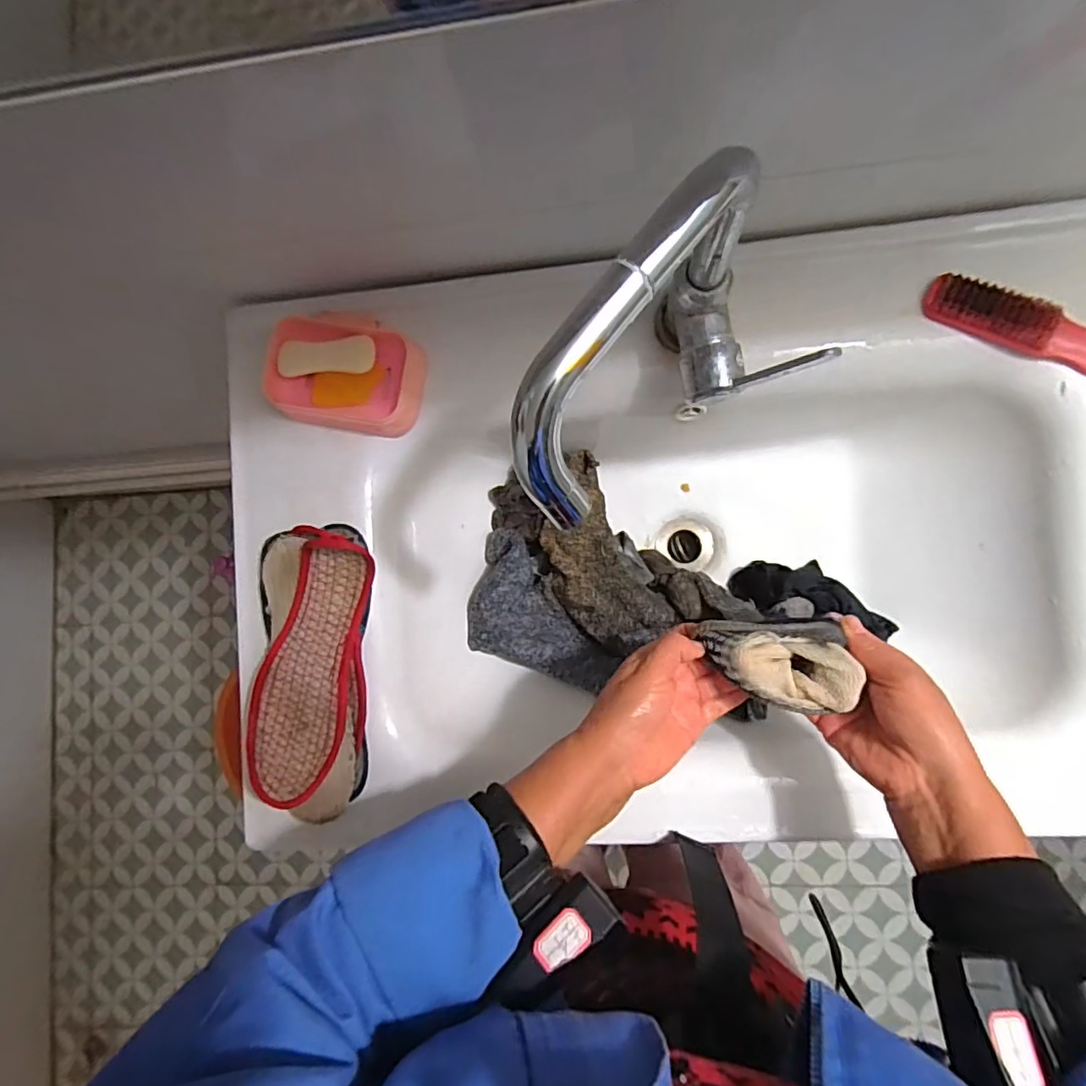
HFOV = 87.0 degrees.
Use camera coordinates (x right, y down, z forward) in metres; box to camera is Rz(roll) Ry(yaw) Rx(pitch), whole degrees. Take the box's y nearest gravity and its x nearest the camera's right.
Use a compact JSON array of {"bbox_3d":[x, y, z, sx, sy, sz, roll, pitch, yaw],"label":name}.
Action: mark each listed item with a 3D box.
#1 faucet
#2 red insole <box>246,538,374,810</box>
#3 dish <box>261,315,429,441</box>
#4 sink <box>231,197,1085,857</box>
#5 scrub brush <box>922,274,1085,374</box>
[{"bbox_3d":[0.067,-0.103,0.332,0.204,0.178,0.101,-37,82,2],"label":"faucet"},{"bbox_3d":[-0.191,0.100,0.461,0.075,0.026,0.203,10,86,7],"label":"red insole"},{"bbox_3d":[-0.164,-0.141,0.476,0.123,0.030,0.087,11,87,7],"label":"dish"},{"bbox_3d":[0.133,0.003,0.510,0.790,0.171,0.449,-4,85,6],"label":"sink"},{"bbox_3d":[0.387,-0.145,0.419,0.208,0.021,0.037,25,88,8],"label":"scrub brush"}]

